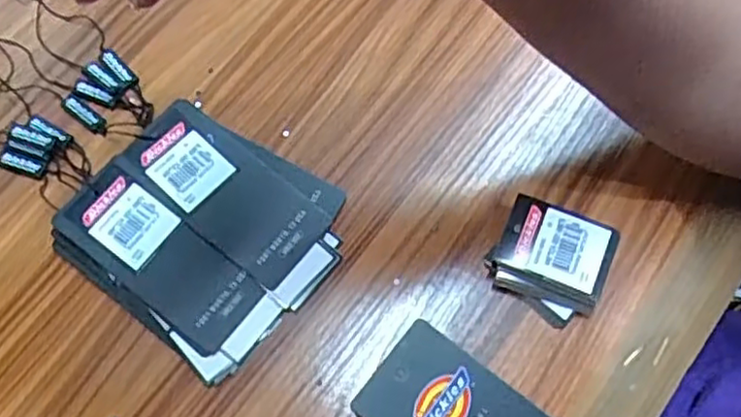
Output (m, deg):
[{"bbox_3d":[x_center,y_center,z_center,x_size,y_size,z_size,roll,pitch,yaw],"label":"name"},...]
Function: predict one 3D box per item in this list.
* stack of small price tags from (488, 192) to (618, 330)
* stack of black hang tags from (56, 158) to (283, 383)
[{"bbox_3d":[0.089,0.027,0.349,0.054,0.023,0.050,19,73,8],"label":"stack of small price tags"},{"bbox_3d":[-0.105,0.032,0.354,0.117,0.018,0.056,39,76,14],"label":"stack of black hang tags"}]

